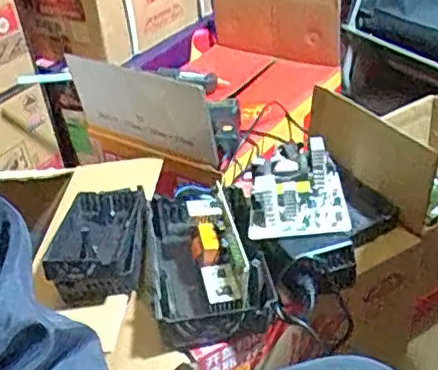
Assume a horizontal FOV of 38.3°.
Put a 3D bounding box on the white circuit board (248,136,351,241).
[{"bbox_3d":[0.093,0.002,0.747,0.112,0.041,0.154,-2,35,9],"label":"white circuit board"}]

